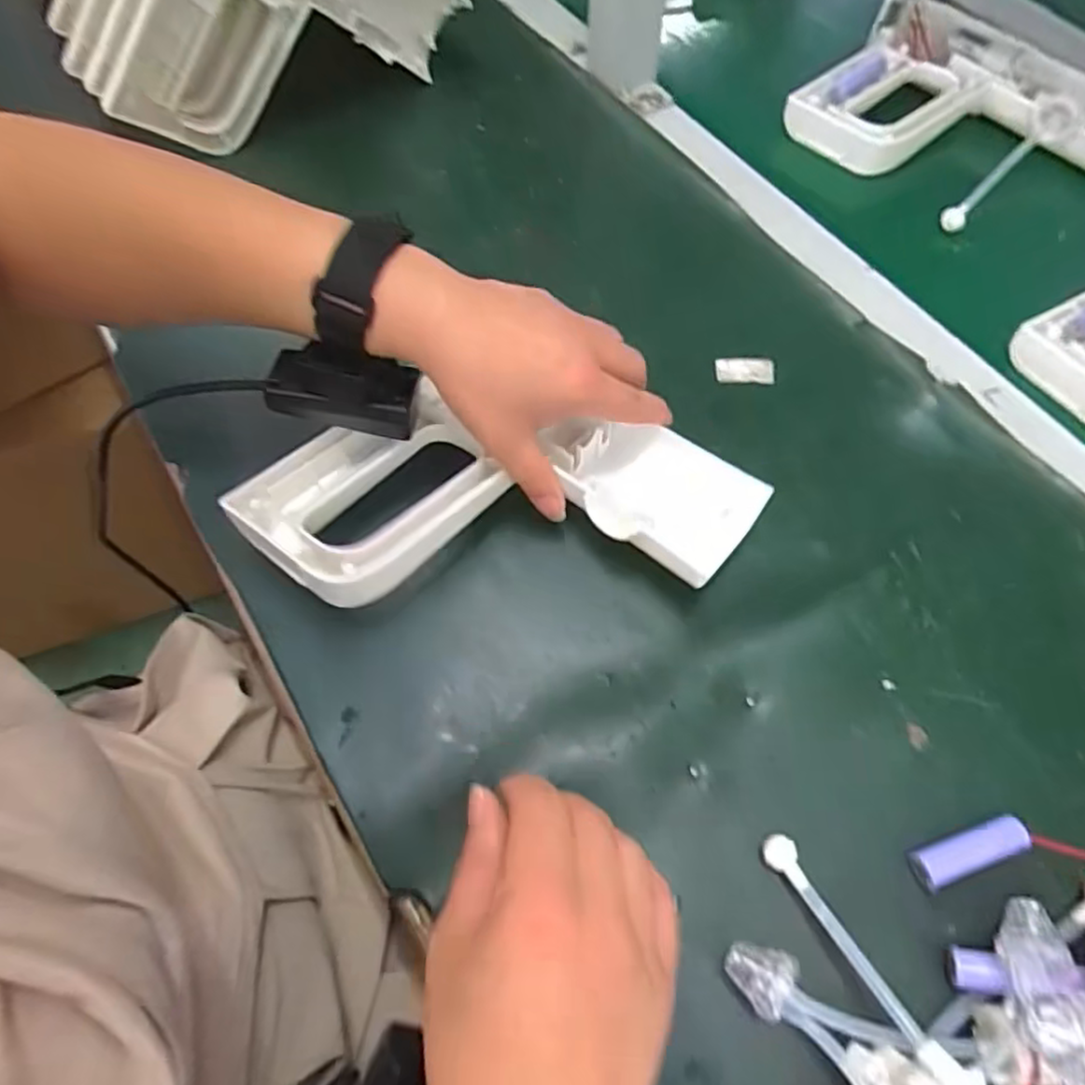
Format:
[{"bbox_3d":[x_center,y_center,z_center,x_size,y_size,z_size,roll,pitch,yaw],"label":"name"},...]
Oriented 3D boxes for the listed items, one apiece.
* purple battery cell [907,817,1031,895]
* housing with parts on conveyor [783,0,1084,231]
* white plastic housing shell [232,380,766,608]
[{"bbox_3d":[0.187,0.137,0.312,0.052,0.011,0.016,-17,65,-7],"label":"purple battery cell"},{"bbox_3d":[0.331,-0.331,0.532,0.218,0.033,0.224,38,71,18],"label":"housing with parts on conveyor"},{"bbox_3d":[-0.021,-0.024,0.372,0.251,0.053,0.113,-3,64,-3],"label":"white plastic housing shell"}]

